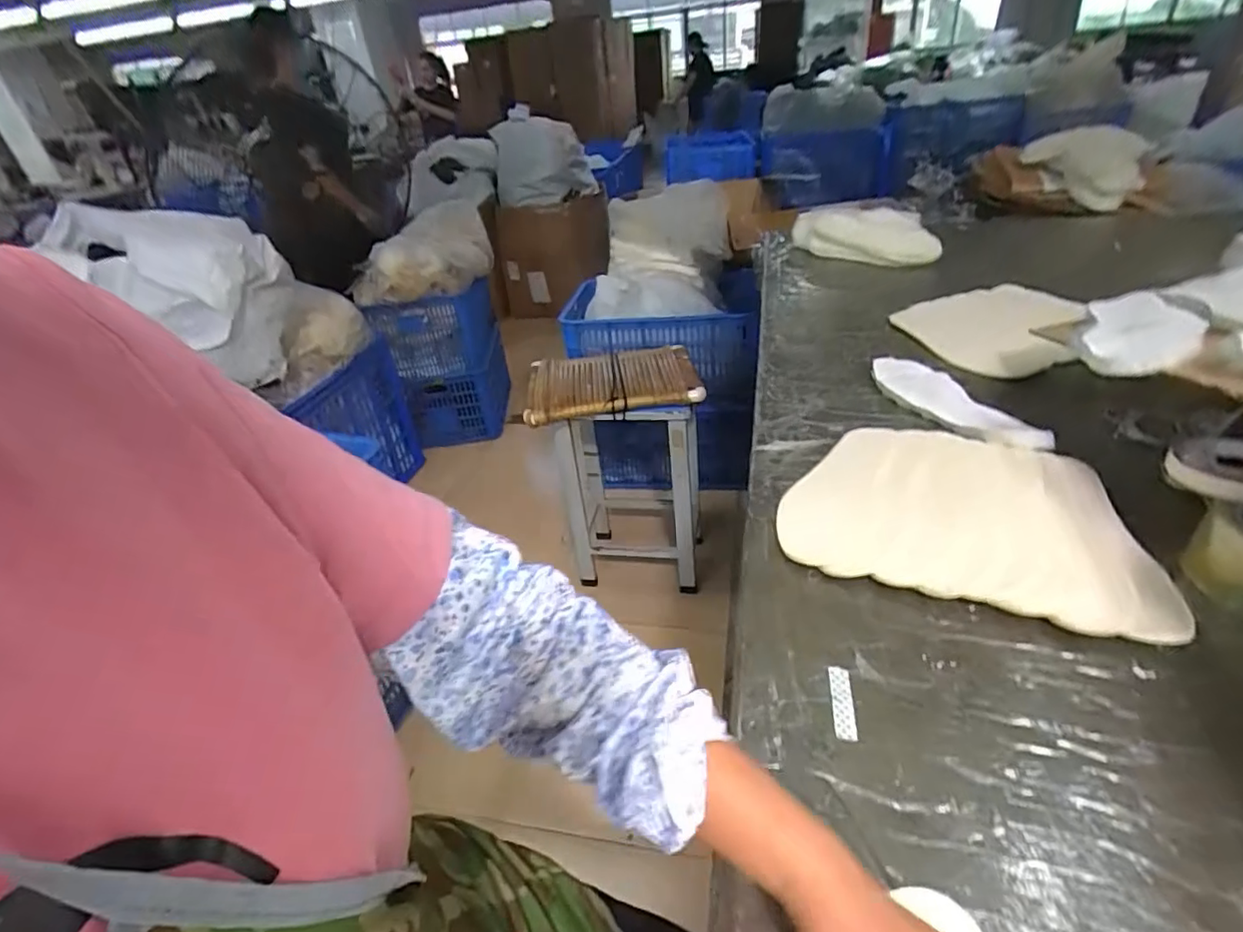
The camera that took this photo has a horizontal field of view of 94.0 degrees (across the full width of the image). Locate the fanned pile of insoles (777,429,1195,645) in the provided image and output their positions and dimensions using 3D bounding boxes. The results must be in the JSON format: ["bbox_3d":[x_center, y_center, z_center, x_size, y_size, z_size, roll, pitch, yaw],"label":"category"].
[{"bbox_3d":[0.323,0.034,0.561,0.294,0.043,0.245,10,38,25],"label":"fanned pile of insoles"}]

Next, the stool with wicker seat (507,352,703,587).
[{"bbox_3d":[-0.003,0.007,1.521,0.412,0.564,0.348,-3,34,7],"label":"stool with wicker seat"}]

